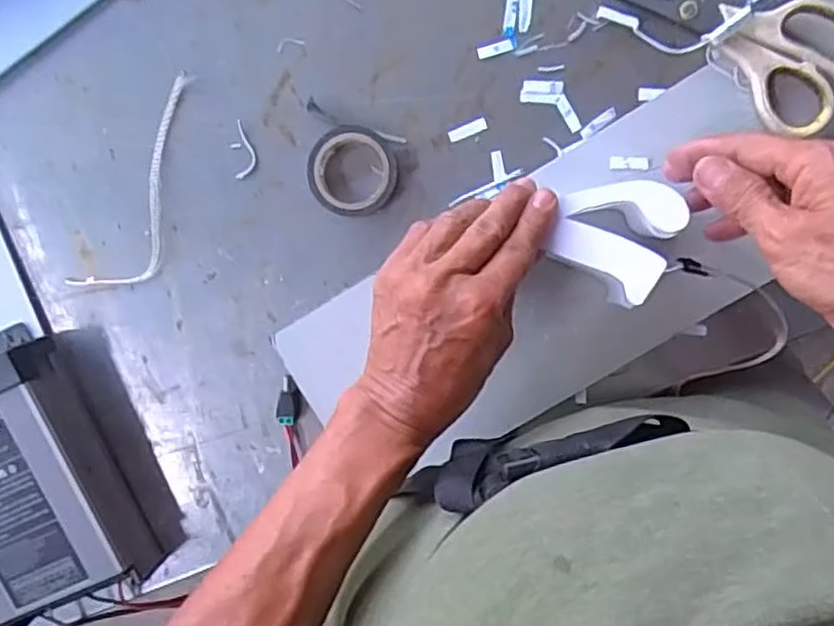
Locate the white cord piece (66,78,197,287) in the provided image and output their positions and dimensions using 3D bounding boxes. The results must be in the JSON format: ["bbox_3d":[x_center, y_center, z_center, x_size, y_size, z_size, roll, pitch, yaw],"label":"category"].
[{"bbox_3d":[-0.177,-0.079,0.462,0.046,0.004,0.161,29,97,0],"label":"white cord piece"}]

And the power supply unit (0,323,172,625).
[{"bbox_3d":[-0.268,0.111,0.463,0.110,0.054,0.184,-24,94,6],"label":"power supply unit"}]

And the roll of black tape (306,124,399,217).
[{"bbox_3d":[-0.041,-0.093,0.443,0.055,0.022,0.058,0,96,4],"label":"roll of black tape"}]

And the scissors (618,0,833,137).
[{"bbox_3d":[0.194,-0.183,0.418,0.178,0.019,0.076,39,97,-1],"label":"scissors"}]

